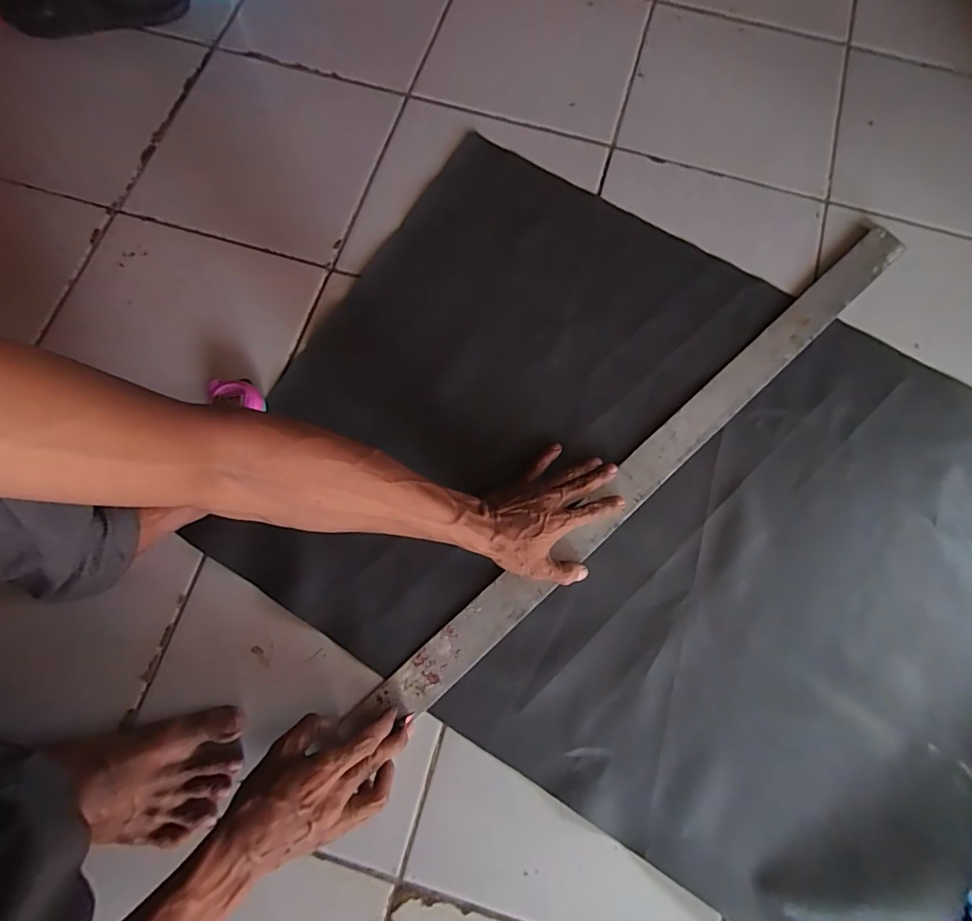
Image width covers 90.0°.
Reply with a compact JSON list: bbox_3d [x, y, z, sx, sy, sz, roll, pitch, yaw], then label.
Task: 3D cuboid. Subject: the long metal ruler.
[{"bbox_3d":[0.195,-0.001,0.553,0.836,0.009,0.056,-41,82,-10],"label":"long metal ruler"}]

